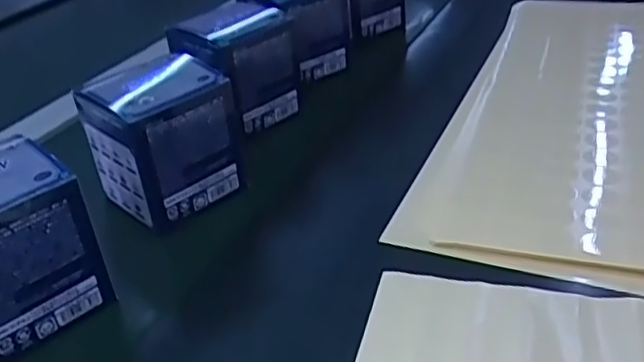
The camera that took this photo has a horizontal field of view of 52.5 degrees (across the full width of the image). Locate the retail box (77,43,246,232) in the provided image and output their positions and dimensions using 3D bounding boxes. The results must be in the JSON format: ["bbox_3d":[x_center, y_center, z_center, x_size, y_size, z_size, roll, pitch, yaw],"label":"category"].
[{"bbox_3d":[-0.117,-0.033,0.473,0.090,0.095,0.077,-30,40,-33],"label":"retail box"}]

